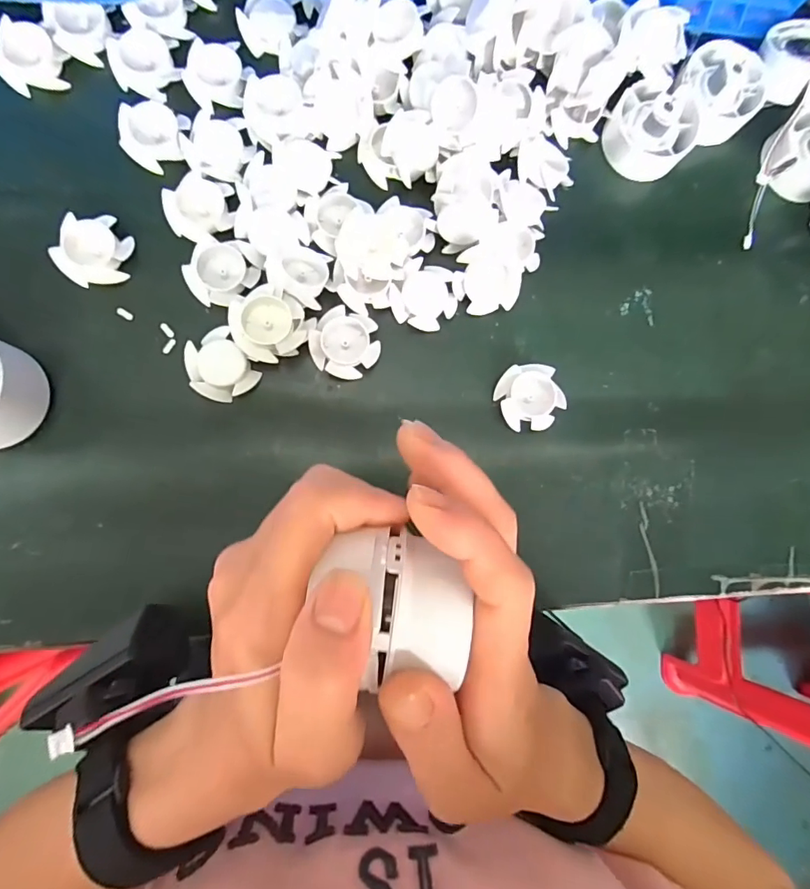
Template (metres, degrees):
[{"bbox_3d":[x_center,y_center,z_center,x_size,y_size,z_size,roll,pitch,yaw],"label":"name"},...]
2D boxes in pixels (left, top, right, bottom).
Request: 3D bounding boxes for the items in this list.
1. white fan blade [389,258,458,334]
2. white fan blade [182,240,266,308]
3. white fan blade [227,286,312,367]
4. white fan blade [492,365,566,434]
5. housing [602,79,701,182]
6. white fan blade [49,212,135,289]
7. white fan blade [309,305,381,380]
[{"bbox_3d":[0.012,-0.091,0.297,0.040,0.011,0.037,15,84,-5],"label":"white fan blade"},{"bbox_3d":[-0.107,-0.101,0.284,0.039,0.012,0.039,0,86,-6],"label":"white fan blade"},{"bbox_3d":[-0.078,-0.068,0.278,0.041,0.020,0.040,0,86,-6],"label":"white fan blade"},{"bbox_3d":[0.077,-0.028,0.297,0.039,0.014,0.038,-2,86,-6],"label":"white fan blade"},{"bbox_3d":[0.161,-0.203,0.311,0.053,0.032,0.054,3,85,-6],"label":"housing"},{"bbox_3d":[-0.179,-0.112,0.280,0.035,0.013,0.039,12,84,-5],"label":"white fan blade"},{"bbox_3d":[-0.035,-0.059,0.290,0.039,0.013,0.037,0,86,-6],"label":"white fan blade"}]

